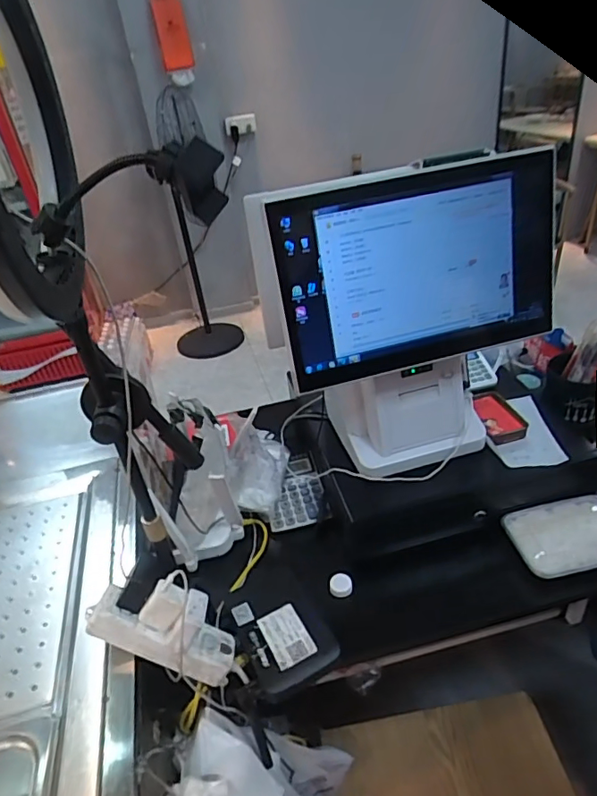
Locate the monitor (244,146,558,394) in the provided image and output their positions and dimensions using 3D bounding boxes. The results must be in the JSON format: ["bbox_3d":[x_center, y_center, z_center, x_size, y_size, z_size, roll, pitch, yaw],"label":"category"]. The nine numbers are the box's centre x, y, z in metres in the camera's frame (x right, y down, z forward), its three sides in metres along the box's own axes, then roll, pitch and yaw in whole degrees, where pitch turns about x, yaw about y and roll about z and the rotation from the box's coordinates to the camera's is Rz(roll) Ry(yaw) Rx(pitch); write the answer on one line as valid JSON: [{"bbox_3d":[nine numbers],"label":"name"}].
[{"bbox_3d":[0.160,-0.162,0.646,0.401,0.231,0.059,-13,34,-8],"label":"monitor"}]

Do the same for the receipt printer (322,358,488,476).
[{"bbox_3d":[0.167,0.012,0.799,0.212,0.146,0.129,-12,34,-7],"label":"receipt printer"}]

